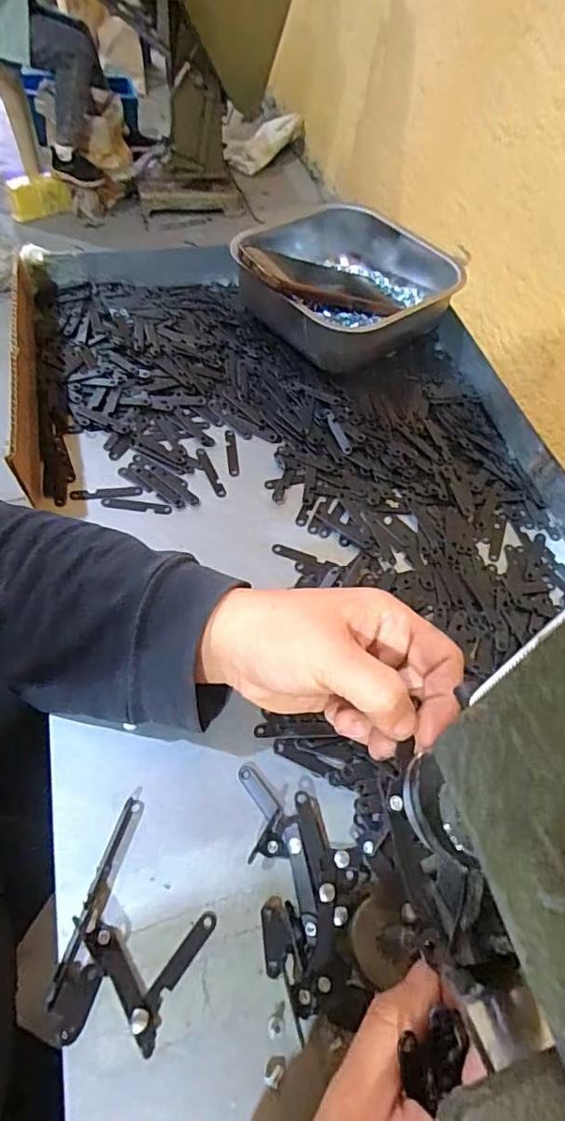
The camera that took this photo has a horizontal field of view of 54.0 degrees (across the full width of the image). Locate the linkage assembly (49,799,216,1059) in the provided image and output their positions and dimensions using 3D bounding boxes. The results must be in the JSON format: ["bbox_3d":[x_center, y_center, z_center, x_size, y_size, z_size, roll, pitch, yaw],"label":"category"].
[{"bbox_3d":[-0.067,0.174,0.267,0.061,0.011,0.095,14,56,8],"label":"linkage assembly"}]

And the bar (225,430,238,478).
[{"bbox_3d":[-0.042,-0.091,0.458,0.009,0.004,0.052,-4,56,-5],"label":"bar"}]

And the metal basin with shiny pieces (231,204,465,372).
[{"bbox_3d":[0.056,-0.266,0.537,0.189,0.079,0.191,-23,61,-22],"label":"metal basin with shiny pieces"}]

